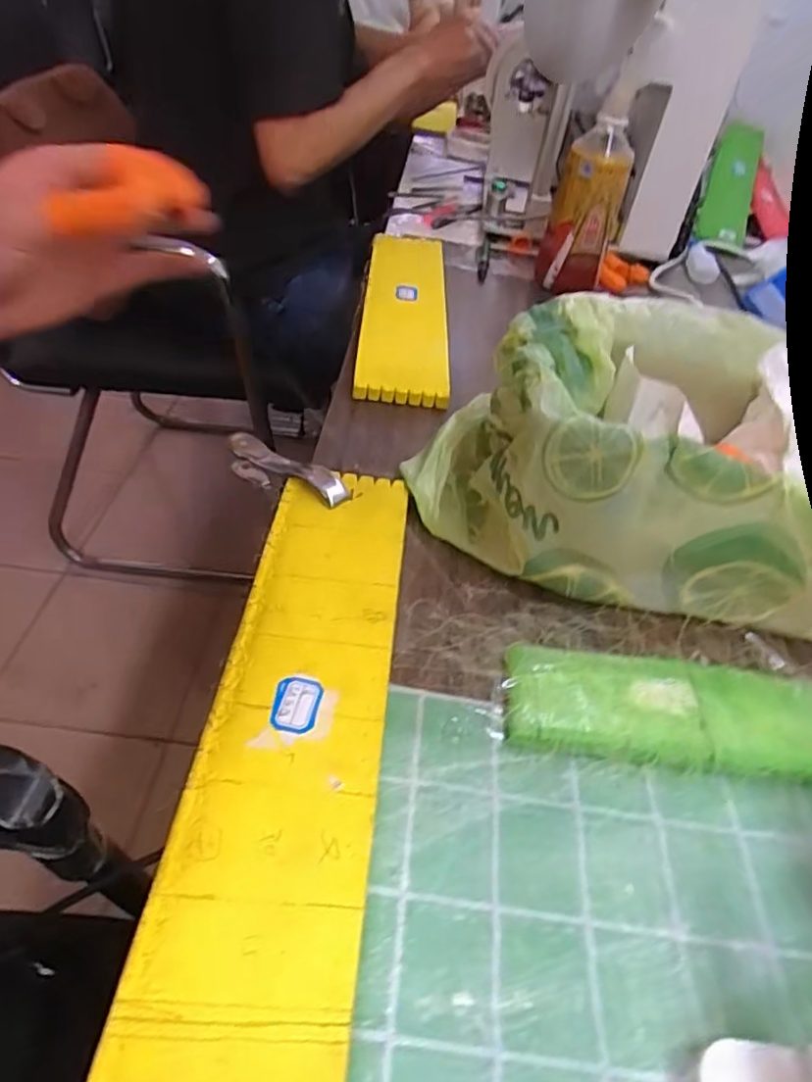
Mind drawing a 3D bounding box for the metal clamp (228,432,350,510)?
[{"bbox_3d":[-0.087,-0.048,0.445,0.119,0.033,0.026,21,45,34],"label":"metal clamp"}]

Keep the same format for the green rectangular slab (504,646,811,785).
[{"bbox_3d":[0.141,0.088,0.328,0.180,0.012,0.059,8,45,-2],"label":"green rectangular slab"}]

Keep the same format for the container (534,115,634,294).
[{"bbox_3d":[0.191,-0.357,0.689,0.072,0.155,0.057,16,45,6],"label":"container"}]

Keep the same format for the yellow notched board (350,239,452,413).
[{"bbox_3d":[-0.001,-0.240,0.642,0.081,0.016,0.339,5,45,-4],"label":"yellow notched board"}]

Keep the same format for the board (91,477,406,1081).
[{"bbox_3d":[-0.050,0.080,0.302,0.079,0.004,0.330,7,44,-1],"label":"board"}]

